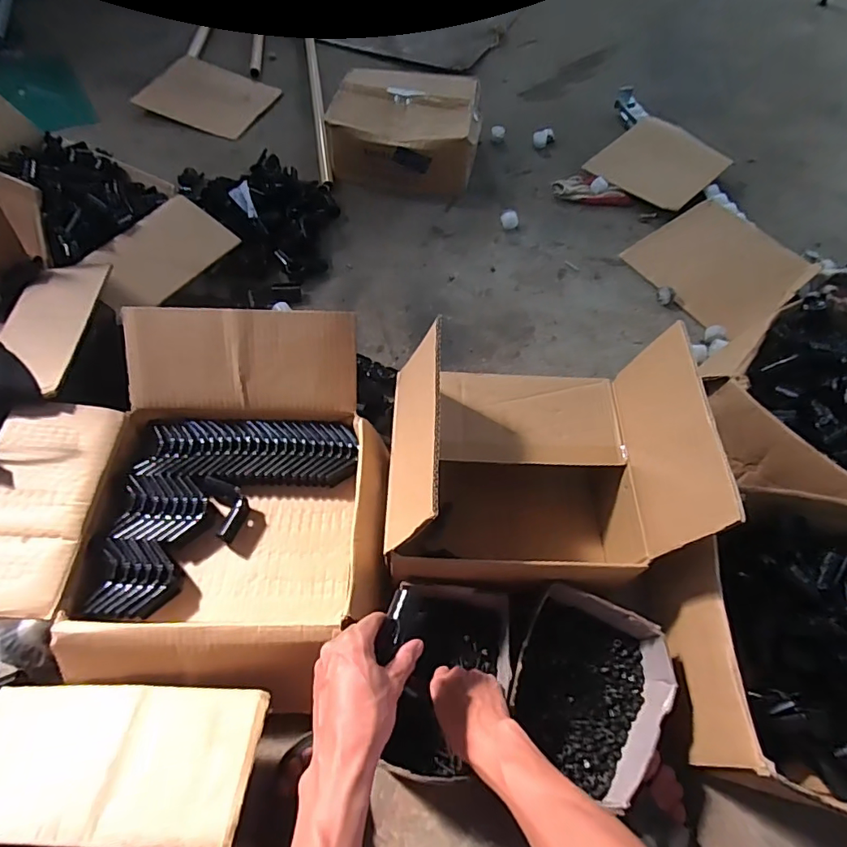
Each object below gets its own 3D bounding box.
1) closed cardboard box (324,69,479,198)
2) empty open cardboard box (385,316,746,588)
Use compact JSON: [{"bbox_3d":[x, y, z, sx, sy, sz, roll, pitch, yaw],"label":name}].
[{"bbox_3d":[-0.041,-0.679,1.180,0.335,0.129,0.281,7,60,3],"label":"closed cardboard box"},{"bbox_3d":[0.136,0.064,0.665,0.344,0.281,0.278,2,60,0],"label":"empty open cardboard box"}]

